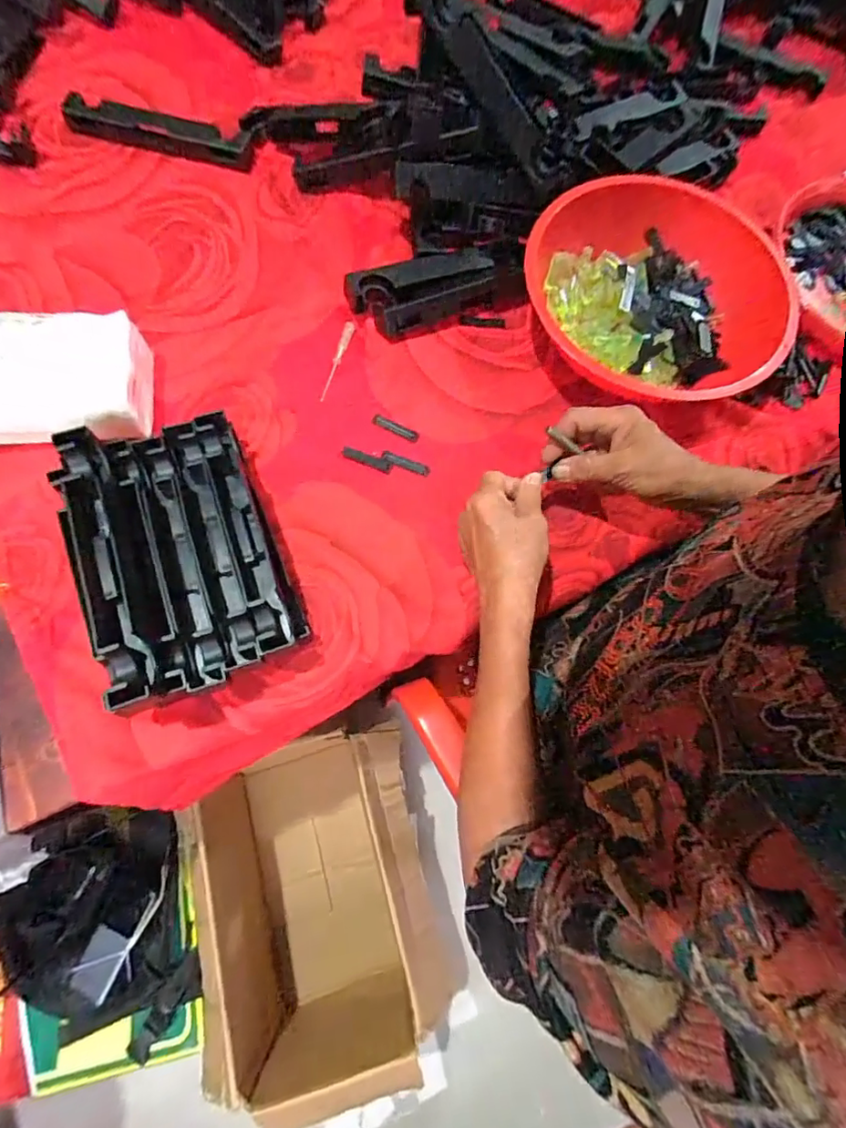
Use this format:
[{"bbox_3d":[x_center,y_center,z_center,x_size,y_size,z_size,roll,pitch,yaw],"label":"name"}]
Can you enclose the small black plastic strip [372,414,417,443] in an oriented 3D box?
[{"bbox_3d":[-0.025,-0.124,0.487,0.044,0.004,0.012,26,72,4],"label":"small black plastic strip"}]

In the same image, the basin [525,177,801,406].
[{"bbox_3d":[0.246,-0.253,0.527,0.287,0.081,0.246,-5,72,-6],"label":"basin"}]

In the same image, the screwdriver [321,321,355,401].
[{"bbox_3d":[-0.081,-0.190,0.502,0.011,0.008,0.086,15,72,3],"label":"screwdriver"}]

